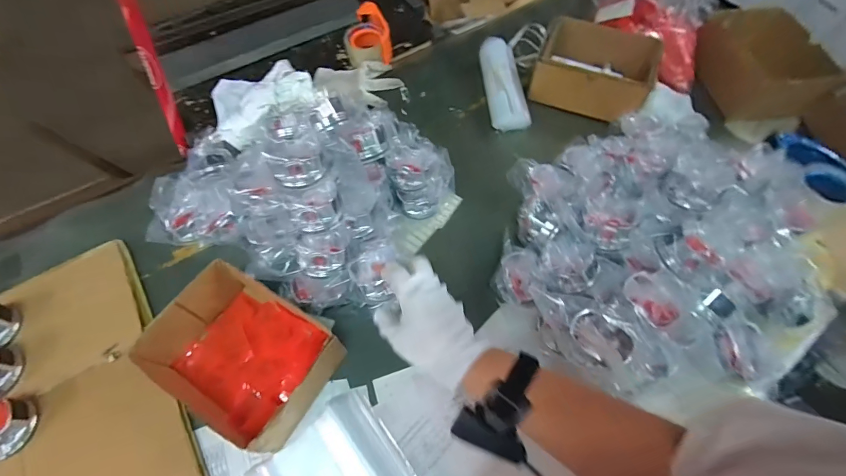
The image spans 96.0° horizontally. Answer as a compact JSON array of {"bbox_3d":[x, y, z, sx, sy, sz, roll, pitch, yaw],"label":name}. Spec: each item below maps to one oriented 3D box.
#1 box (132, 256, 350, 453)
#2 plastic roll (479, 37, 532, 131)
[{"bbox_3d":[-0.228,0.150,0.491,0.208,0.088,0.150,23,65,15],"label":"box"},{"bbox_3d":[0.155,-0.307,0.749,0.059,0.052,0.224,-5,62,-2],"label":"plastic roll"}]

